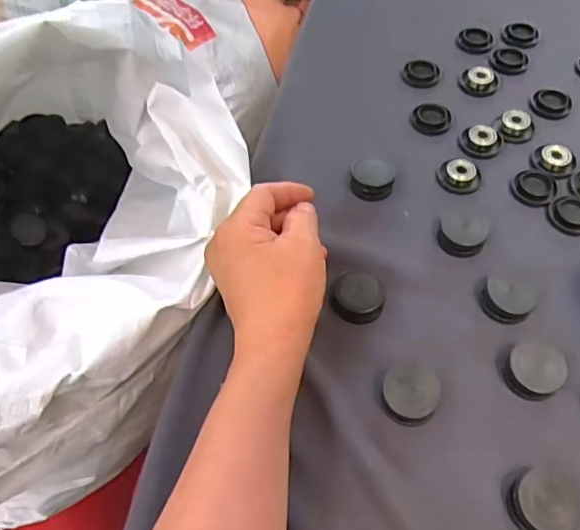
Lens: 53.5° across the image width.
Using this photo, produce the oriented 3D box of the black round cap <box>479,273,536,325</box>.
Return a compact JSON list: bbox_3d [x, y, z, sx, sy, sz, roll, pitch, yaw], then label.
[{"bbox_3d":[0.143,0.021,0.376,0.033,0.016,0.032,0,56,1],"label":"black round cap"}]

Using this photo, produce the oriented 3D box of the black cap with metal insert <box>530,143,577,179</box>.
[{"bbox_3d":[0.206,-0.082,0.446,0.034,0.009,0.029,-13,57,-8],"label":"black cap with metal insert"}]

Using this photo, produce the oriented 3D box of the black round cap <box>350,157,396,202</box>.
[{"bbox_3d":[0.062,-0.065,0.434,0.032,0.021,0.027,12,57,9],"label":"black round cap"}]

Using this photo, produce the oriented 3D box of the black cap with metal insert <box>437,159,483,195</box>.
[{"bbox_3d":[0.132,-0.070,0.441,0.033,0.012,0.029,-22,59,-13],"label":"black cap with metal insert"}]

